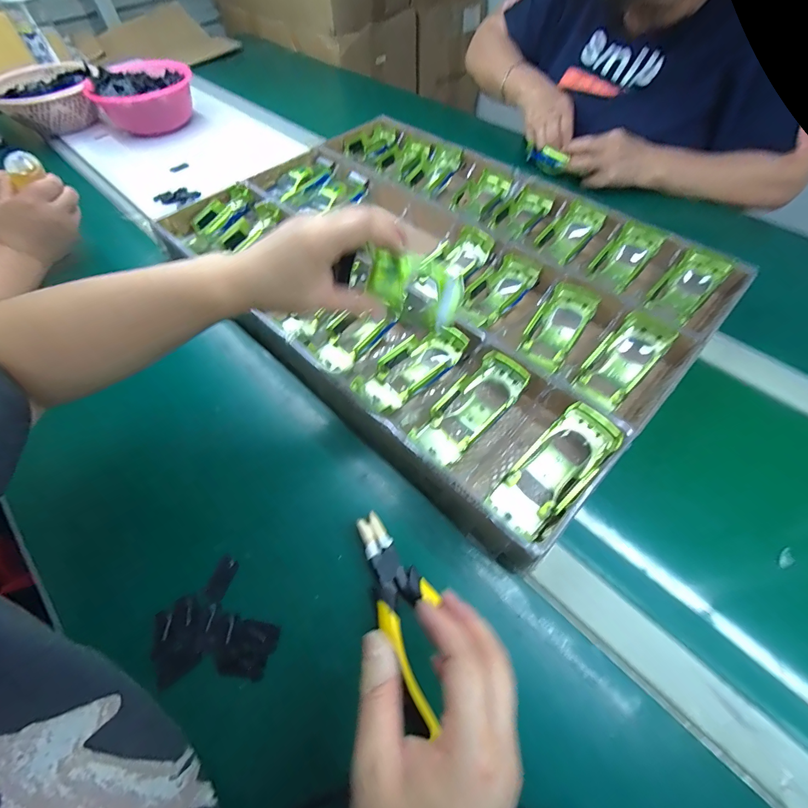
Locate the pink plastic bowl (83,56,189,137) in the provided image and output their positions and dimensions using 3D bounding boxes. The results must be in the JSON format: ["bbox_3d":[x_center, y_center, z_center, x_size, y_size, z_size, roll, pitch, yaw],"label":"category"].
[{"bbox_3d":[-0.529,-0.624,0.781,0.189,0.094,0.209,-34,64,-18],"label":"pink plastic bowl"}]

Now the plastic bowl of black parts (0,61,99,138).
[{"bbox_3d":[-0.726,-0.619,0.774,0.185,0.077,0.198,-21,61,-11],"label":"plastic bowl of black parts"}]

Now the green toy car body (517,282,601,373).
[{"bbox_3d":[0.178,-0.090,0.439,0.053,0.031,0.116,32,64,19],"label":"green toy car body"}]

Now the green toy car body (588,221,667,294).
[{"bbox_3d":[0.287,-0.193,0.487,0.055,0.029,0.089,38,95,14],"label":"green toy car body"}]

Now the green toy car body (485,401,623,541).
[{"bbox_3d":[0.135,0.061,0.341,0.124,0.035,0.053,-46,66,-3],"label":"green toy car body"}]

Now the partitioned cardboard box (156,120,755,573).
[{"bbox_3d":[0.034,-0.191,0.505,0.632,0.050,0.473,40,67,22],"label":"partitioned cardboard box"}]

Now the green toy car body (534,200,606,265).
[{"bbox_3d":[0.229,-0.230,0.521,0.092,0.044,0.055,-39,66,-20],"label":"green toy car body"}]

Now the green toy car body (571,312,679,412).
[{"bbox_3d":[0.238,-0.049,0.408,0.052,0.030,0.116,41,86,23],"label":"green toy car body"}]

